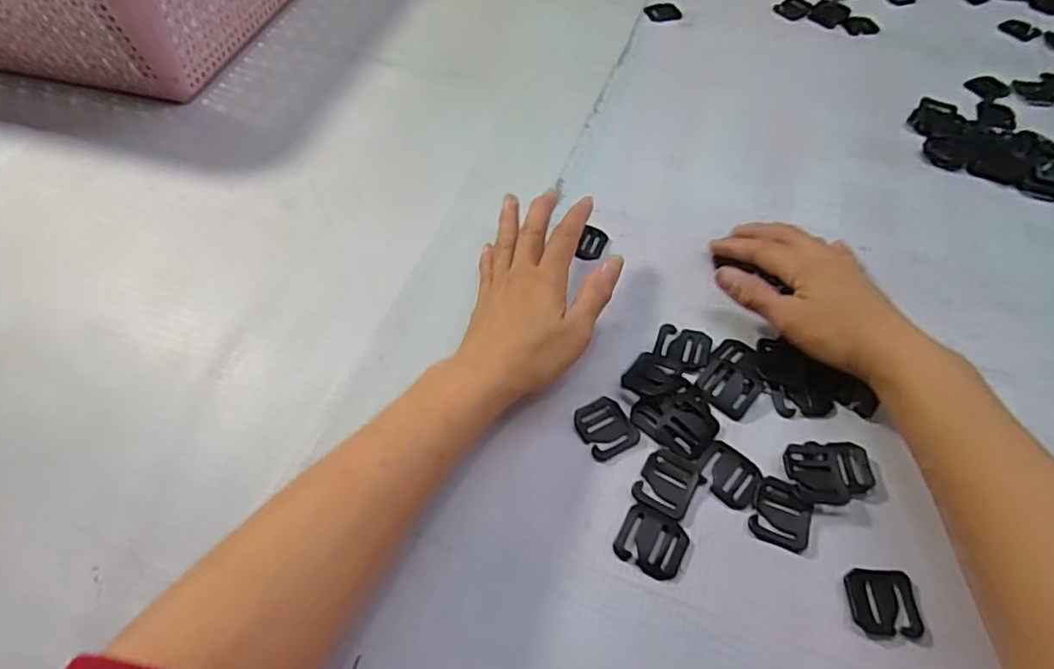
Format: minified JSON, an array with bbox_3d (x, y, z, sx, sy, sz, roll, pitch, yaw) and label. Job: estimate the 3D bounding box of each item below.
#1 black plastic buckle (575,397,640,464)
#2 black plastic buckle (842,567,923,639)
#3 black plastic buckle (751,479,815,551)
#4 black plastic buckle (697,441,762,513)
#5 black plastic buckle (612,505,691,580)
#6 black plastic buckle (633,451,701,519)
[{"bbox_3d":[0.046,0.054,0.351,0.031,0.004,0.036,-24,58,-15],"label":"black plastic buckle"},{"bbox_3d":[0.178,0.132,0.295,0.034,0.004,0.029,3,55,3],"label":"black plastic buckle"},{"bbox_3d":[0.139,0.096,0.320,0.030,0.005,0.033,21,58,14],"label":"black plastic buckle"},{"bbox_3d":[0.114,0.079,0.335,0.034,0.004,0.030,35,62,23],"label":"black plastic buckle"},{"bbox_3d":[0.067,0.109,0.313,0.035,0.004,0.031,25,59,17],"label":"black plastic buckle"},{"bbox_3d":[0.078,0.081,0.332,0.030,0.004,0.037,21,58,15],"label":"black plastic buckle"}]

